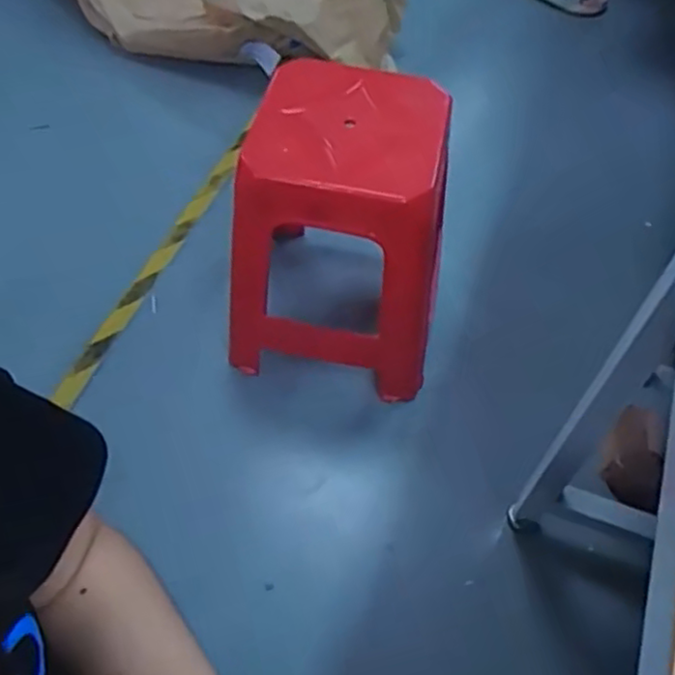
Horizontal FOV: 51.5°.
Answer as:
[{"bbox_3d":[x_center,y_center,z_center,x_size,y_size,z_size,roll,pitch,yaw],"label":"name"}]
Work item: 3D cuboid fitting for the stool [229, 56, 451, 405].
[{"bbox_3d":[0.013,-0.182,1.198,0.338,0.415,0.348,9,55,4],"label":"stool"}]

